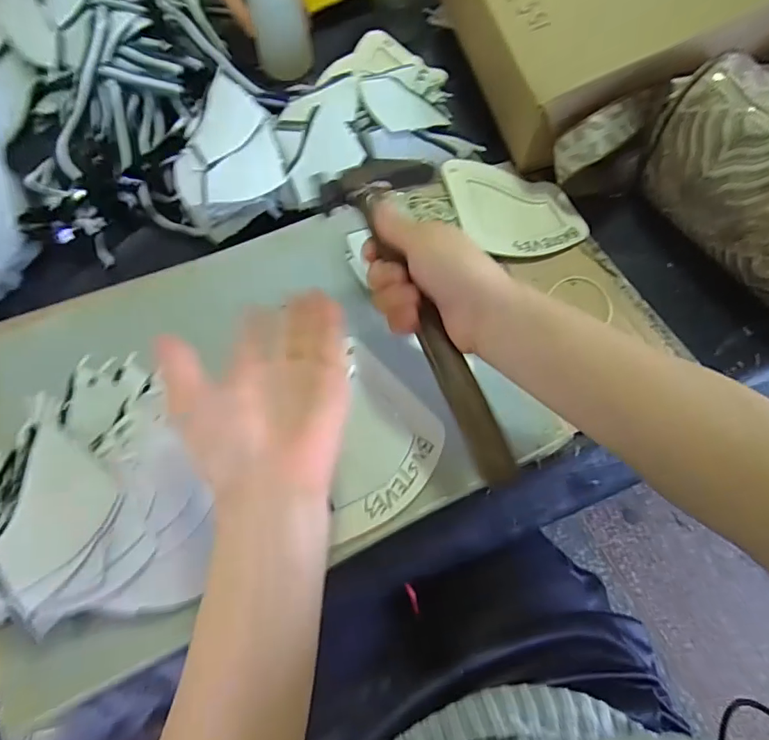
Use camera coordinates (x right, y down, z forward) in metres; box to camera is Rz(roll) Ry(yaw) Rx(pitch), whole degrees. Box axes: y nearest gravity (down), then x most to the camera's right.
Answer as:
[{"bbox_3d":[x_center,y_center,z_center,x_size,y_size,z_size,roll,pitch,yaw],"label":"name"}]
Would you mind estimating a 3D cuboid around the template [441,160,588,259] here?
[{"bbox_3d":[0.126,-0.167,0.483,0.110,0.011,0.133,-20,64,-8],"label":"template"}]

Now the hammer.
[{"bbox_3d":[0.030,-0.041,0.316,0.076,0.017,0.236,-18,72,-8],"label":"hammer"}]

